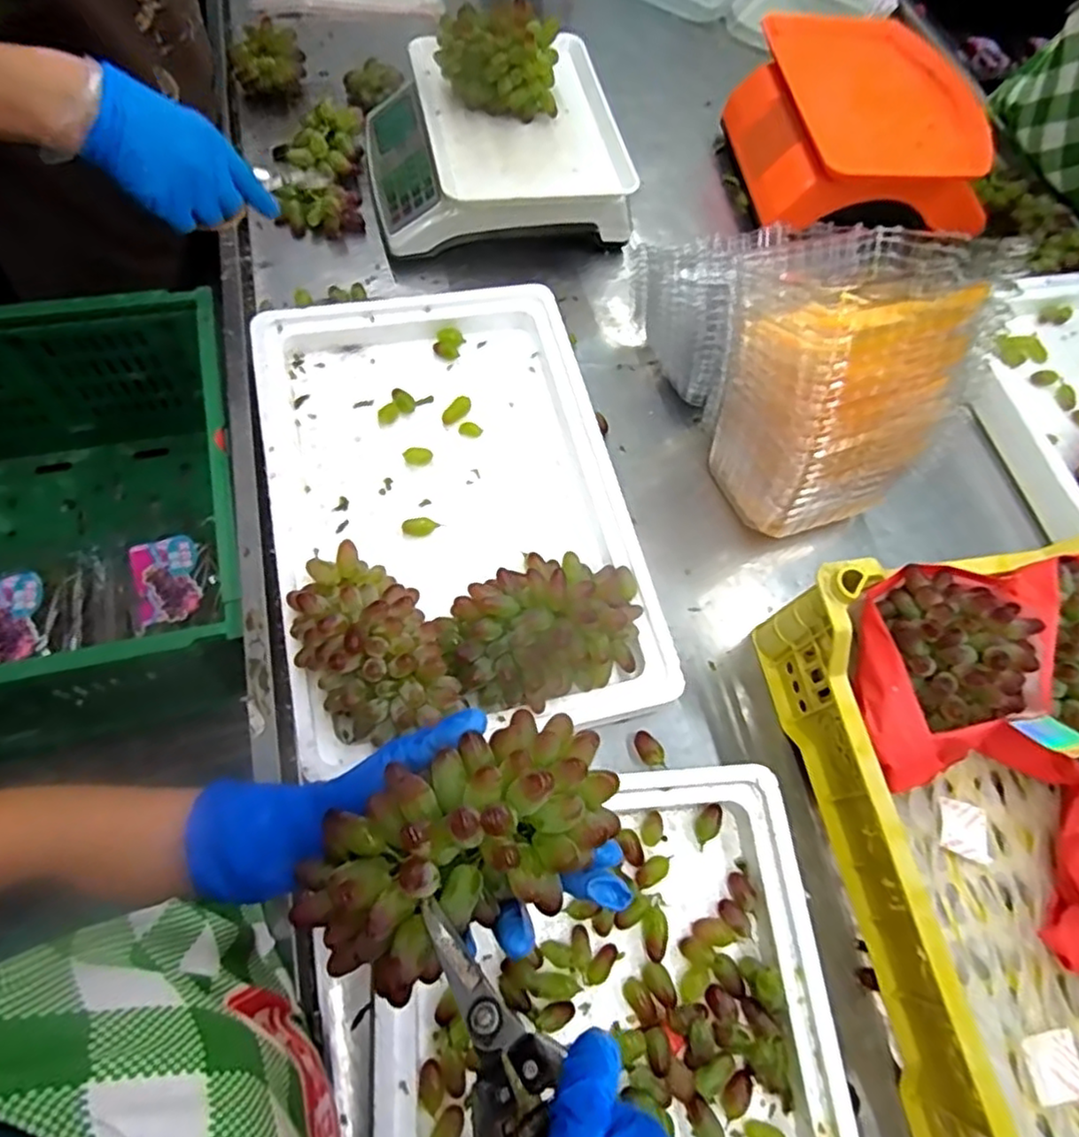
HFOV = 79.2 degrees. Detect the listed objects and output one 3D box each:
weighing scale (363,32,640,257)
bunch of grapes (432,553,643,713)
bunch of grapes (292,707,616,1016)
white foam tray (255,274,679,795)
[{"bbox_3d":[-0.055,-0.477,0.757,0.271,0.096,0.271,-6,67,-10],"label":"weighing scale"},{"bbox_3d":[0.009,0.047,0.517,0.168,0.082,0.111,-25,71,-17],"label":"bunch of grapes"},{"bbox_3d":[-0.034,0.119,0.278,0.138,0.055,0.074,-25,70,-14],"label":"bunch of grapes"},{"bbox_3d":[-0.077,-0.067,0.574,0.307,0.070,0.449,-11,68,-12],"label":"white foam tray"}]

